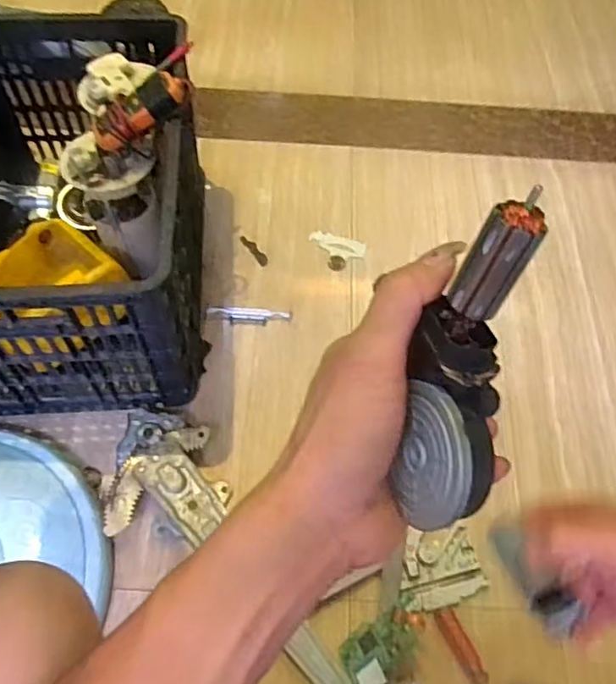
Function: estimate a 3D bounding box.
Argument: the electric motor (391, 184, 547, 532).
[{"bbox_3d":[0.062,0.012,0.240,0.037,0.037,0.134,13,105,8],"label":"electric motor"}]

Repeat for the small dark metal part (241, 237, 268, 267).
[{"bbox_3d":[-0.089,-0.153,1.001,0.018,0.006,0.071,-31,65,-16],"label":"small dark metal part"}]

